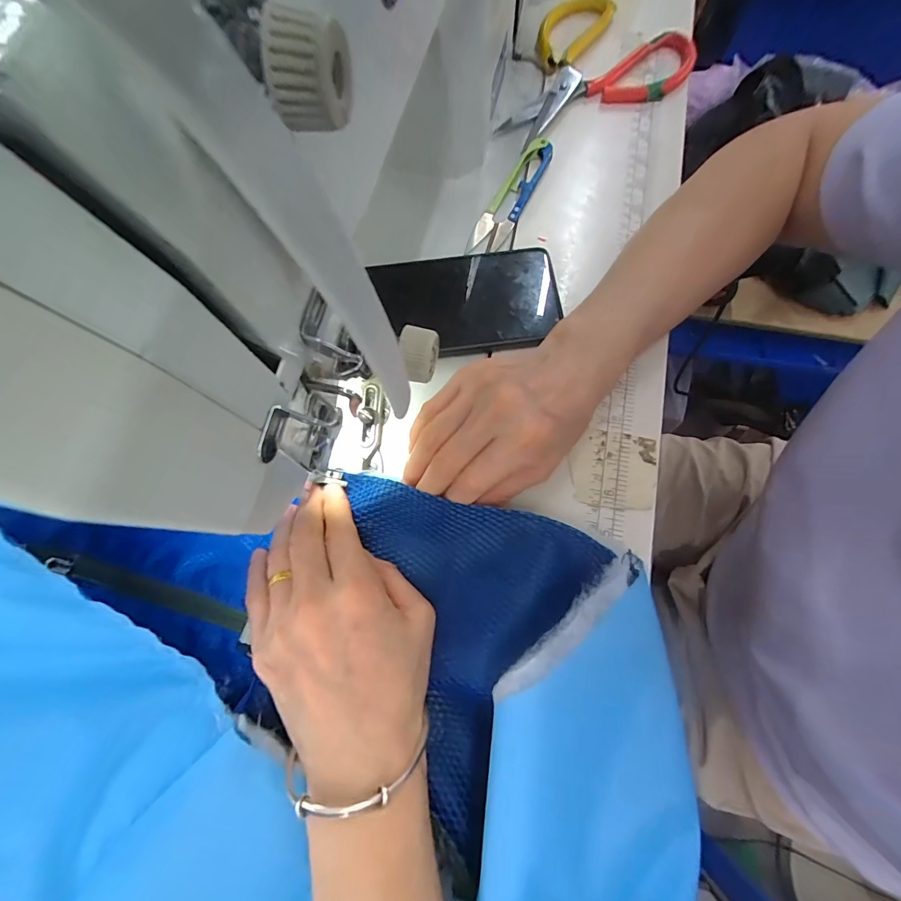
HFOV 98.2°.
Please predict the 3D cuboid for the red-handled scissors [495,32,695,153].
[{"bbox_3d":[0.137,-0.325,0.352,0.207,0.017,0.062,-30,76,-7],"label":"red-handled scissors"}]

